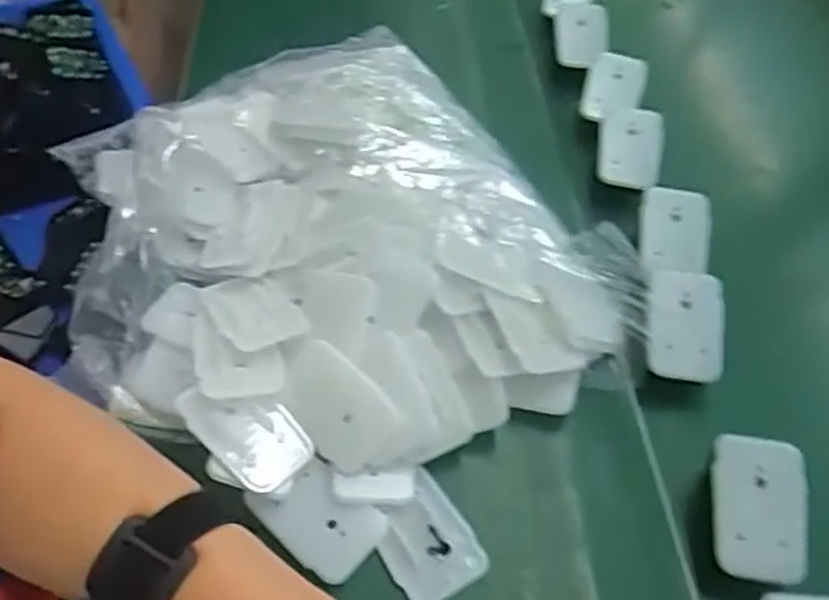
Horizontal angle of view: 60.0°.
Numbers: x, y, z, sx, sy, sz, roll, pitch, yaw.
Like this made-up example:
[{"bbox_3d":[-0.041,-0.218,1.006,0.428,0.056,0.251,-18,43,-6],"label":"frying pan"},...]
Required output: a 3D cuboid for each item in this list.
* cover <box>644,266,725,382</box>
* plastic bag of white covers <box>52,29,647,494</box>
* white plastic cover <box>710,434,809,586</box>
[{"bbox_3d":[0.162,0.015,0.429,0.045,0.010,0.065,9,76,9],"label":"cover"},{"bbox_3d":[-0.062,-0.049,0.448,0.290,0.076,0.319,-16,55,-17],"label":"plastic bag of white covers"},{"bbox_3d":[0.174,0.105,0.361,0.046,0.006,0.068,7,74,5],"label":"white plastic cover"}]

